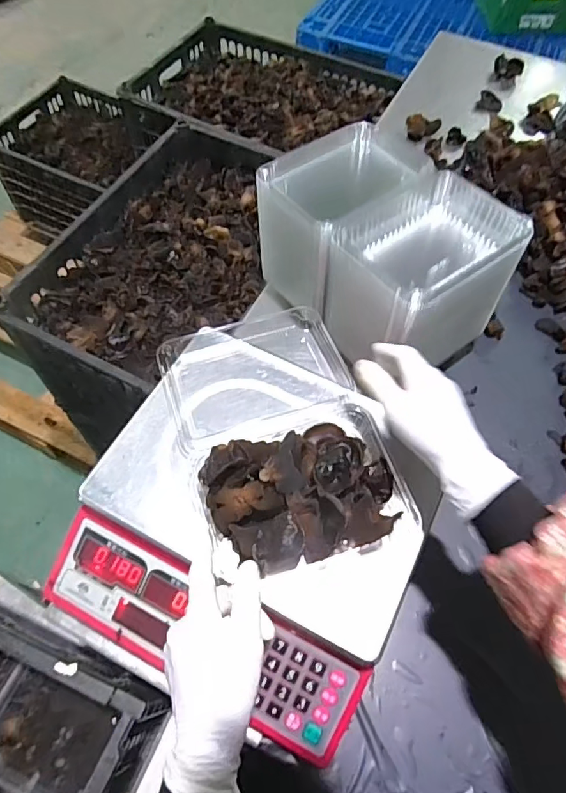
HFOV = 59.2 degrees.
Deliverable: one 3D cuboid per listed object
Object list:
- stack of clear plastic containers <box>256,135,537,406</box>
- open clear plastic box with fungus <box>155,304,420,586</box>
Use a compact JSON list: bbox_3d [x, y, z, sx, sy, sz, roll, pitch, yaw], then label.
[{"bbox_3d":[0.071,-0.219,0.639,0.179,0.160,0.133,-36,67,-19],"label":"stack of clear plastic containers"},{"bbox_3d":[-0.005,0.017,0.456,0.176,0.063,0.266,-17,62,-11],"label":"open clear plastic box with fungus"}]

